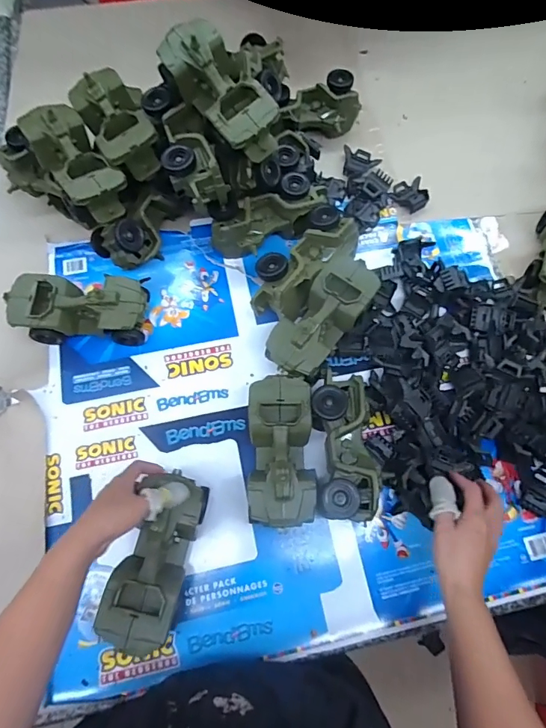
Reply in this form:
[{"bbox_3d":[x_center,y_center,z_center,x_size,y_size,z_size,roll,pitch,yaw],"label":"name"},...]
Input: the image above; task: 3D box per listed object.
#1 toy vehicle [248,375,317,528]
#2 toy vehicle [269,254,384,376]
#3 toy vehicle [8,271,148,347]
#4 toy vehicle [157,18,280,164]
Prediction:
[{"bbox_3d":[0.010,0.110,0.540,0.079,0.077,0.173,0,64,-1],"label":"toy vehicle"},{"bbox_3d":[0.067,-0.059,0.590,0.079,0.080,0.170,36,69,15],"label":"toy vehicle"},{"bbox_3d":[-0.263,-0.076,0.605,0.178,0.087,0.088,1,64,0],"label":"toy vehicle"},{"bbox_3d":[-0.065,-0.342,0.550,0.088,0.080,0.179,-44,93,-19],"label":"toy vehicle"}]

